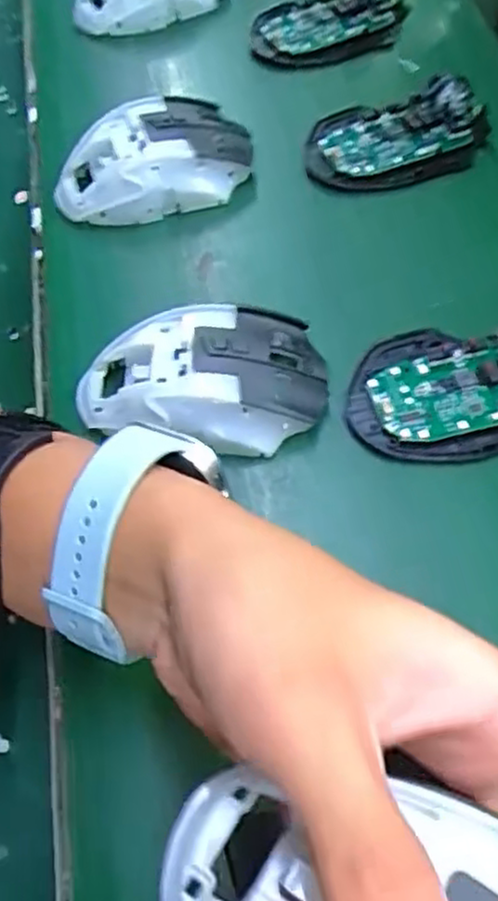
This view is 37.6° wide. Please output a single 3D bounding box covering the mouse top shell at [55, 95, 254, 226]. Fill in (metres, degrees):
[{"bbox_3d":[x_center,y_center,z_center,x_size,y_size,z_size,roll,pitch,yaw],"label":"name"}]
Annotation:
[{"bbox_3d":[-0.056,-0.171,0.426,0.113,0.035,0.063,-19,60,-9],"label":"mouse top shell"}]

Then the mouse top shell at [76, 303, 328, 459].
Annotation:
[{"bbox_3d":[-0.022,-0.033,0.336,0.112,0.030,0.062,-6,59,-1],"label":"mouse top shell"}]

